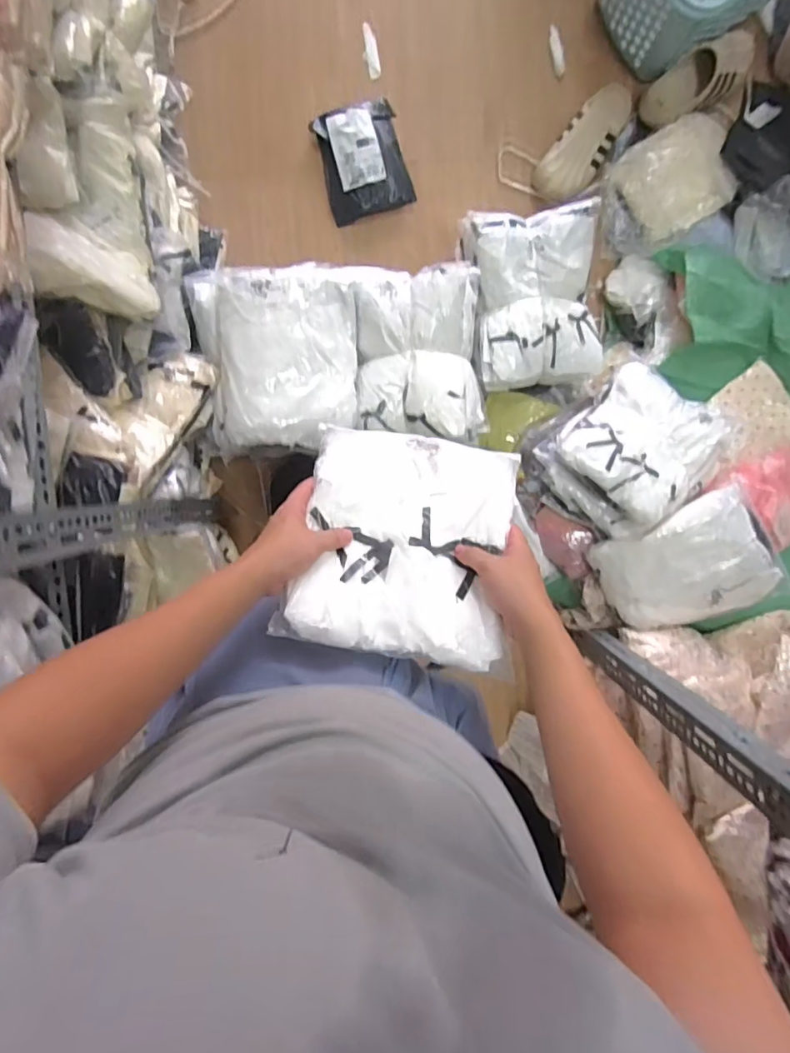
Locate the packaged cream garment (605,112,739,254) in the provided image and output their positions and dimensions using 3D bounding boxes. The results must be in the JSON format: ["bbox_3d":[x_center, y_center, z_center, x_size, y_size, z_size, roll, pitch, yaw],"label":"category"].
[{"bbox_3d":[0.627,-0.782,1.217,0.328,0.044,0.225,-32,95,1],"label":"packaged cream garment"}]

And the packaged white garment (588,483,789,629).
[{"bbox_3d":[0.601,0.091,1.111,0.315,0.050,0.246,-29,102,22],"label":"packaged white garment"}]

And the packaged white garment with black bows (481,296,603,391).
[{"bbox_3d":[0.305,-0.390,1.161,0.260,0.093,0.170,-9,95,-1],"label":"packaged white garment with black bows"}]

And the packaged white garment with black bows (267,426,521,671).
[{"bbox_3d":[0.014,0.003,0.578,0.214,0.037,0.267,11,61,0],"label":"packaged white garment with black bows"}]

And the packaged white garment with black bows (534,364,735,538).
[{"bbox_3d":[0.499,-0.161,1.109,0.345,0.122,0.269,-41,95,2],"label":"packaged white garment with black bows"}]

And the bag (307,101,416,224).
[{"bbox_3d":[-0.073,-0.837,1.233,0.189,0.057,0.225,-16,95,0],"label":"bag"}]

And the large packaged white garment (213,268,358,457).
[{"bbox_3d":[-0.221,-0.312,1.006,0.295,0.056,0.331,-1,95,-2],"label":"large packaged white garment"}]

